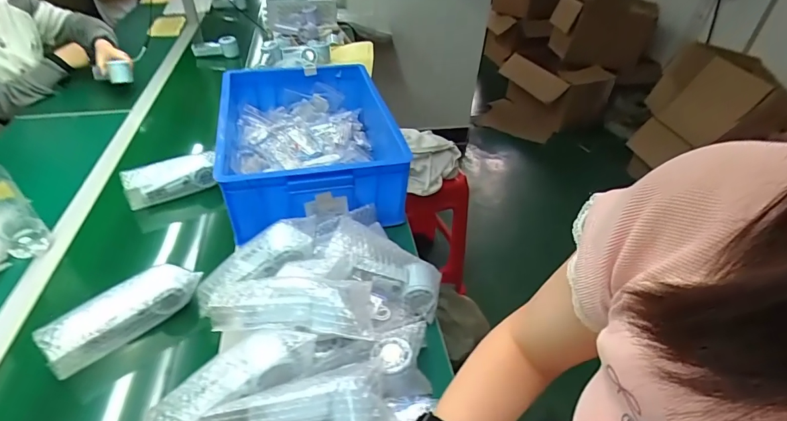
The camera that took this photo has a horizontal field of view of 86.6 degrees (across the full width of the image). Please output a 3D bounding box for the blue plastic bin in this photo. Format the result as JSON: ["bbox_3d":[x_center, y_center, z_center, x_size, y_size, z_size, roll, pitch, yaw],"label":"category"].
[{"bbox_3d":[-0.185,-0.155,0.926,0.359,0.147,0.450,-6,40,-12],"label":"blue plastic bin"}]

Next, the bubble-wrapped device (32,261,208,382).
[{"bbox_3d":[-0.405,0.155,0.632,0.059,0.072,0.204,31,47,30],"label":"bubble-wrapped device"}]

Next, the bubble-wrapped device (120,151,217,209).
[{"bbox_3d":[-0.475,-0.068,0.897,0.178,0.068,0.058,-15,42,-21],"label":"bubble-wrapped device"}]

